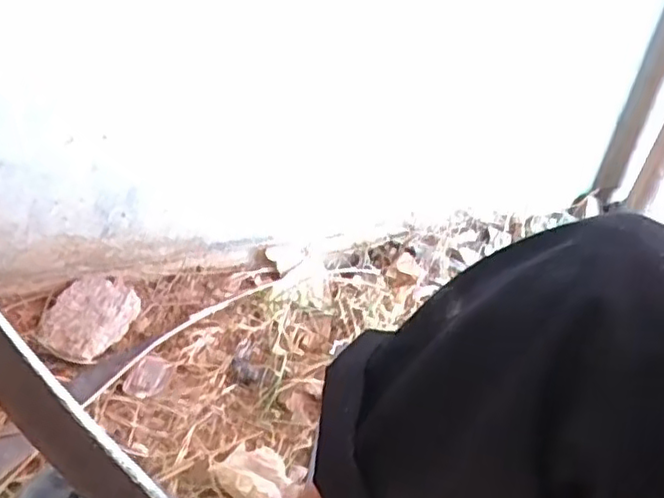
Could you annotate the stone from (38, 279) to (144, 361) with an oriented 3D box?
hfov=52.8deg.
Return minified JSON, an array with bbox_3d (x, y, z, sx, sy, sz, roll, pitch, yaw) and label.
[{"bbox_3d":[-0.288,0.081,0.794,0.119,0.038,0.107,-32,57,-33],"label":"stone"}]

